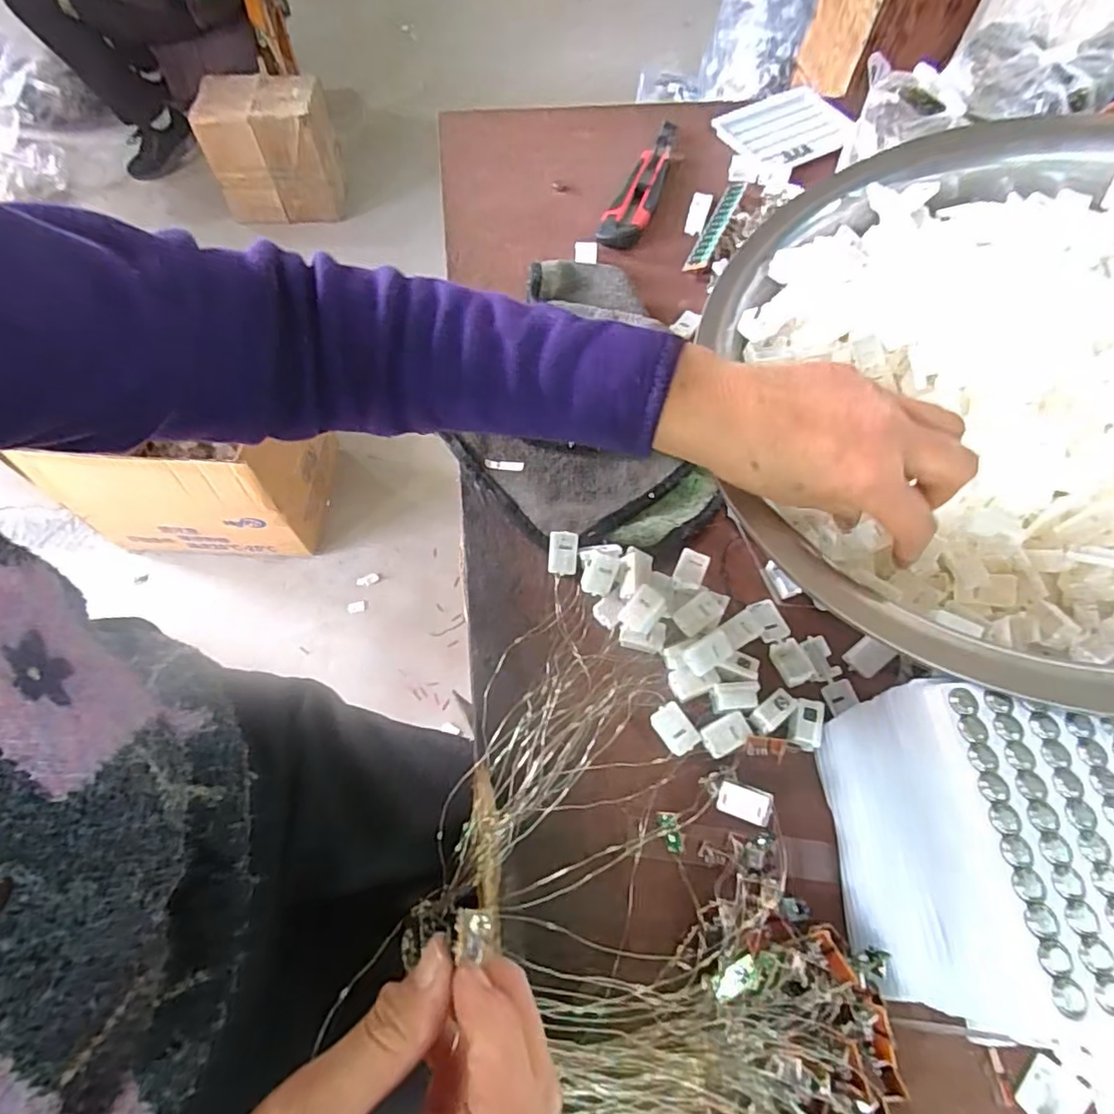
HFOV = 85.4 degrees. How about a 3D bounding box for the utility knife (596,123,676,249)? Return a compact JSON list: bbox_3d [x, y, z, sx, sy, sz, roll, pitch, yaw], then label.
[{"bbox_3d":[0.084,-0.357,0.568,0.037,0.020,0.195,18,64,7],"label":"utility knife"}]

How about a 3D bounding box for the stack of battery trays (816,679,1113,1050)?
[{"bbox_3d":[0.199,0.133,0.277,0.098,0.096,0.135,1,63,-2],"label":"stack of battery trays"}]

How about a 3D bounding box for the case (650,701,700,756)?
[{"bbox_3d":[0.067,0.098,0.344,0.018,0.007,0.027,-29,67,-15],"label":"case"}]

